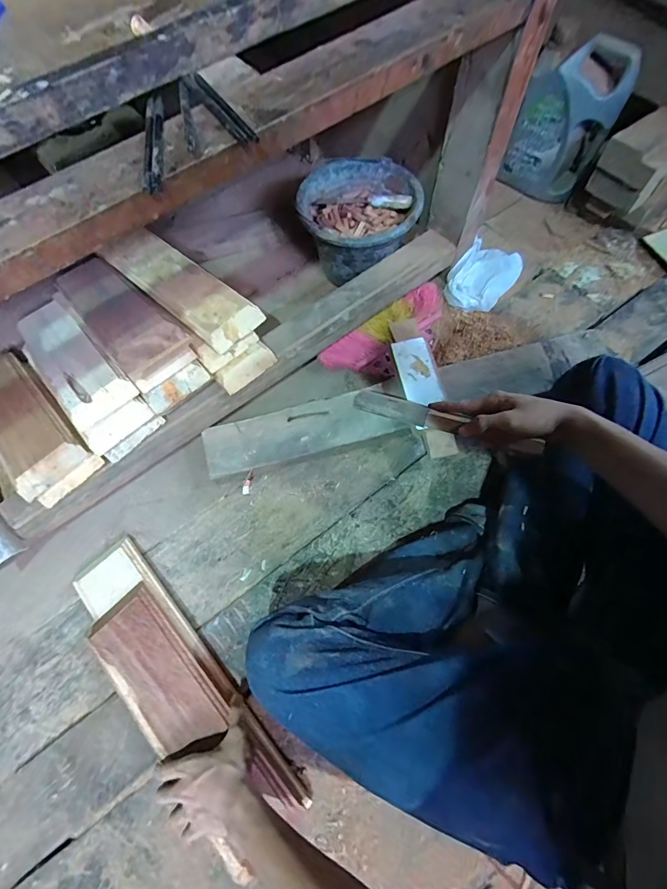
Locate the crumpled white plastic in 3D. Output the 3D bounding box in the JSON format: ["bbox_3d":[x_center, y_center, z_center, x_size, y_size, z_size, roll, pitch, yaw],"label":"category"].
[{"bbox_3d":[0.323,-0.367,0.881,0.119,0.040,0.220,38,72,16],"label":"crumpled white plastic"}]

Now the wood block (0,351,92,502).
[{"bbox_3d":[-0.544,-0.053,0.701,0.106,0.034,0.348,-43,60,-16],"label":"wood block"}]

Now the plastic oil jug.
[{"bbox_3d":[0.498,-0.698,0.890,0.198,0.265,0.110,22,68,11],"label":"plastic oil jug"}]

